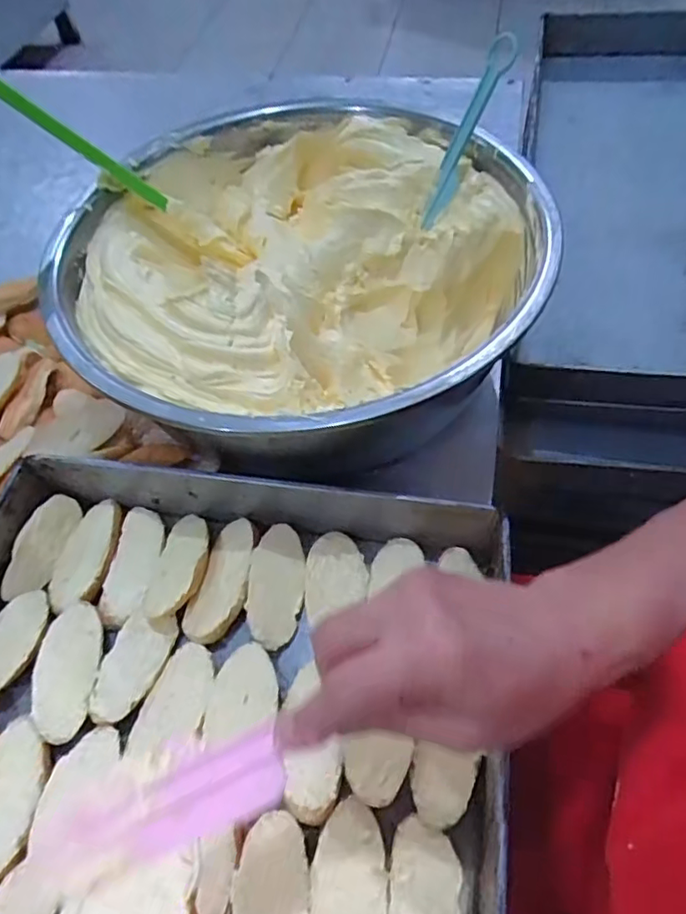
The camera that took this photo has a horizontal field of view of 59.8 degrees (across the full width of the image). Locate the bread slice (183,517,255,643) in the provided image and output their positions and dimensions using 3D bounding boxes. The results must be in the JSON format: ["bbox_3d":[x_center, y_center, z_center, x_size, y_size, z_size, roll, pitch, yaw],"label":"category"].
[{"bbox_3d":[-0.085,0.086,0.430,0.038,0.011,0.092,10,57,10],"label":"bread slice"}]

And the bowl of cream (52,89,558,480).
[{"bbox_3d":[-0.034,-0.140,0.504,0.361,0.134,0.365,-2,56,2],"label":"bowl of cream"}]

